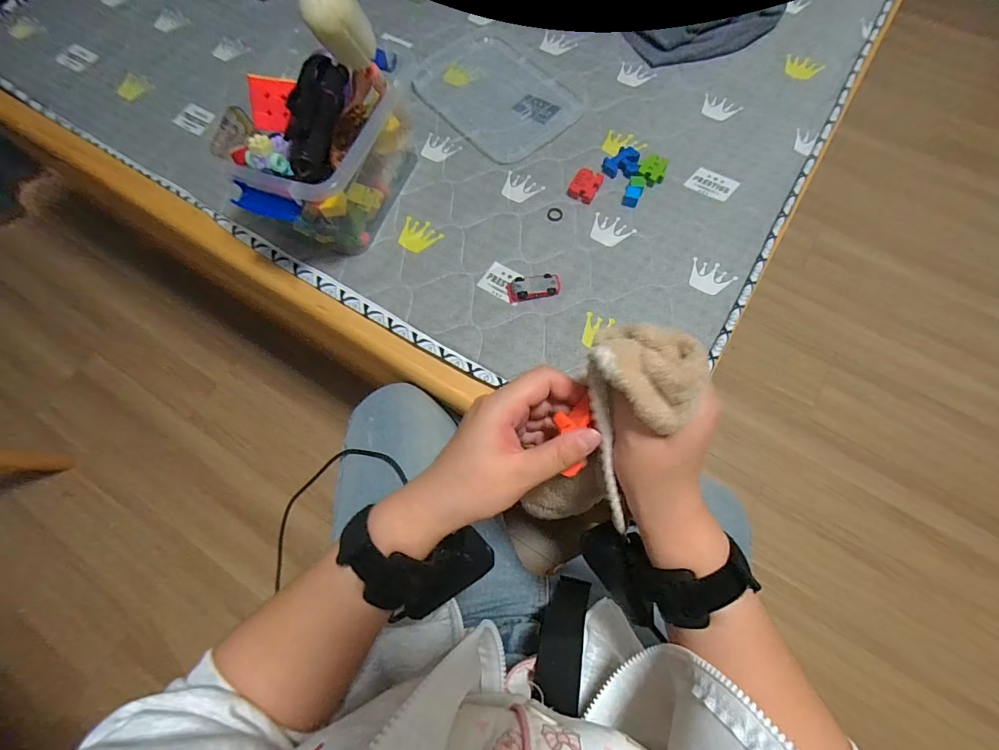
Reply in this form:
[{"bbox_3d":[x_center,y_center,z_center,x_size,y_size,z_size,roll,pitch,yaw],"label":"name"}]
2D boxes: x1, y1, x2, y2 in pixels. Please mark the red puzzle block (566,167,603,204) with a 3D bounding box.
[{"bbox_3d":[0.133,-0.296,0.665,0.044,0.016,0.054,22,72,9],"label":"red puzzle block"}]

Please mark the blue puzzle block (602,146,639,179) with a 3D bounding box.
[{"bbox_3d":[0.193,-0.336,0.675,0.054,0.016,0.051,12,71,6],"label":"blue puzzle block"}]

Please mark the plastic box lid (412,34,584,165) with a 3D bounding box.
[{"bbox_3d":[-0.006,-0.485,0.740,0.191,0.019,0.267,-42,74,-12],"label":"plastic box lid"}]

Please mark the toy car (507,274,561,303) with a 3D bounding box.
[{"bbox_3d":[0.049,-0.125,0.605,0.075,0.014,0.032,-9,70,-1],"label":"toy car"}]

